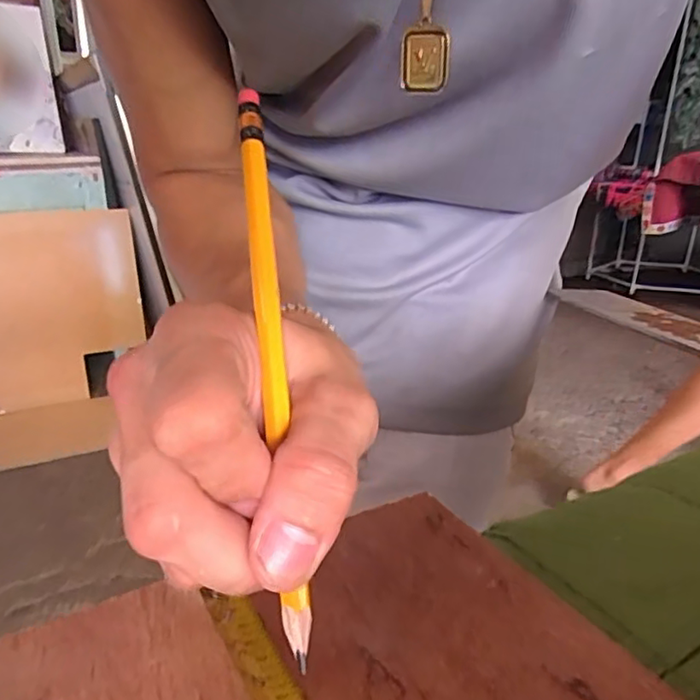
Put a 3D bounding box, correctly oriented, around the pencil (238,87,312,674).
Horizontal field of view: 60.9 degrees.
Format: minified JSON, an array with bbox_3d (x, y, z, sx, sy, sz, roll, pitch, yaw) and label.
[{"bbox_3d":[-0.022,-0.003,0.164,0.008,0.163,0.005,-2,-17,-17],"label":"pencil"}]

